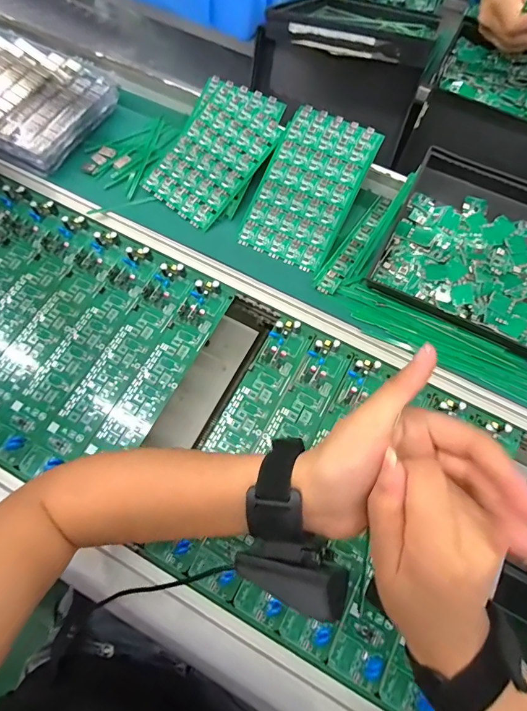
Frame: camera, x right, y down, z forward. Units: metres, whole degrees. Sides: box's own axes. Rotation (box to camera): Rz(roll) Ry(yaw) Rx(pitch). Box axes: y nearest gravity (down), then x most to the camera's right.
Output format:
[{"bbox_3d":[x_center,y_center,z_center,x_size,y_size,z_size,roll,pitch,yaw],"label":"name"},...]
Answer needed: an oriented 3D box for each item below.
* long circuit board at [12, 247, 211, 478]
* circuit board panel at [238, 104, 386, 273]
[{"bbox_3d":[-0.161,0.008,0.437,0.047,0.012,0.270,27,70,9],"label":"long circuit board"},{"bbox_3d":[0.055,-0.204,0.486,0.112,0.007,0.189,26,90,8],"label":"circuit board panel"}]

